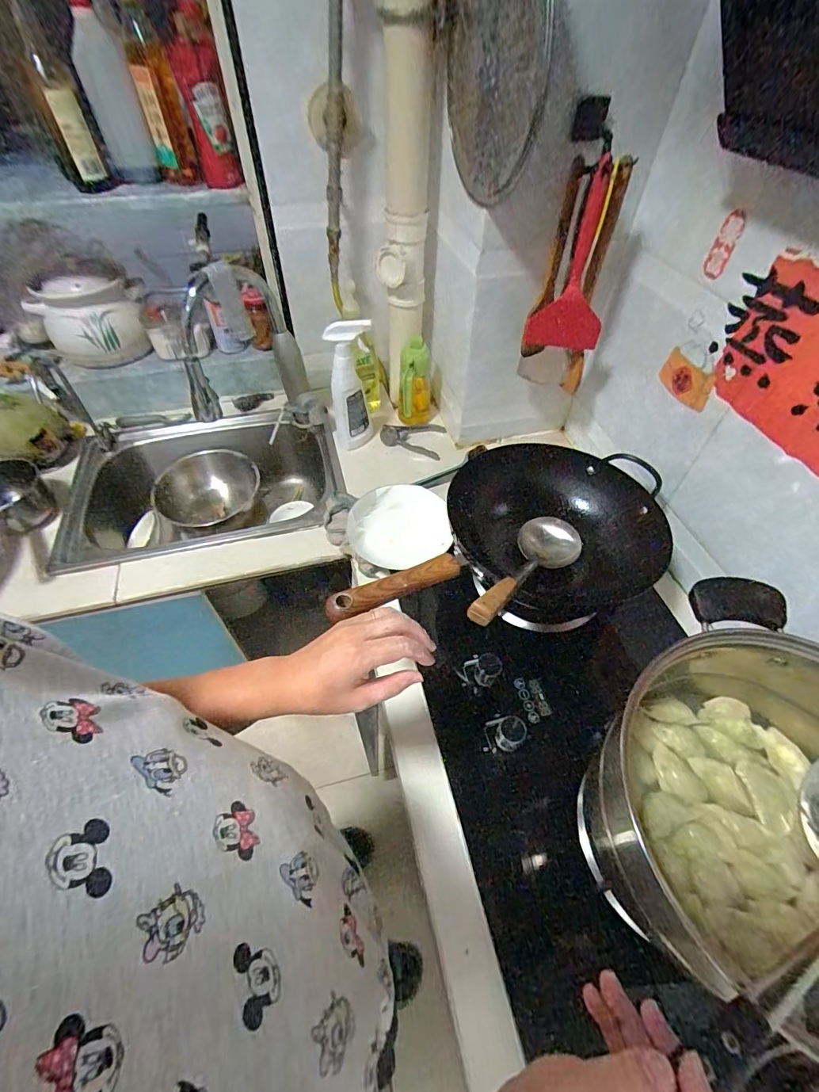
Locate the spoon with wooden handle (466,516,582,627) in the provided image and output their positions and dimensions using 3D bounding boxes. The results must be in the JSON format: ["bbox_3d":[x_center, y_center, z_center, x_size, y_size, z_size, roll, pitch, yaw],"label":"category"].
[{"bbox_3d":[0.157,0.024,0.599,0.096,0.070,0.346,30,24,20],"label":"spoon with wooden handle"}]

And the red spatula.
[{"bbox_3d":[0.263,-0.424,0.686,0.114,0.247,0.029,6,51,3],"label":"red spatula"}]

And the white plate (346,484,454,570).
[{"bbox_3d":[-0.019,-0.037,0.833,0.185,0.041,0.168,-10,52,-10],"label":"white plate"}]

